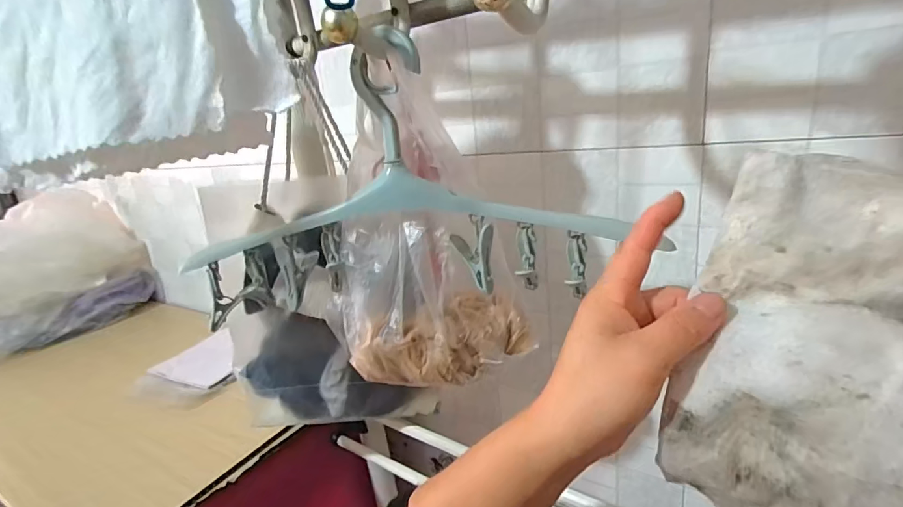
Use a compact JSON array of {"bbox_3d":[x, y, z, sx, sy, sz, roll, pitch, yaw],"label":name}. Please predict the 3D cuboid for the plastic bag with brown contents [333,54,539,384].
[{"bbox_3d":[-0.025,-0.014,0.368,0.150,0.228,0.062,-4,18,10],"label":"plastic bag with brown contents"}]

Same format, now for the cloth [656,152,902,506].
[{"bbox_3d":[0.177,0.052,0.224,0.111,0.190,0.035,20,-2,35],"label":"cloth"}]

